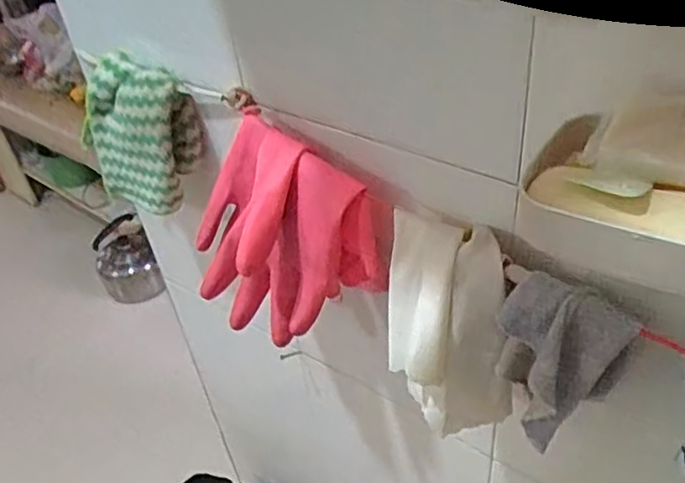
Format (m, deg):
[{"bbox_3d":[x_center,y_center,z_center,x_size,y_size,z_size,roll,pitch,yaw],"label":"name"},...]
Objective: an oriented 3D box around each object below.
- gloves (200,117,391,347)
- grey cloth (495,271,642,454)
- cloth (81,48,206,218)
[{"bbox_3d":[-0.055,0.000,0.529,0.160,0.150,0.093,25,50,33],"label":"gloves"},{"bbox_3d":[0.144,0.085,0.422,0.082,0.122,0.052,11,44,21],"label":"grey cloth"},{"bbox_3d":[-0.198,-0.101,0.623,0.123,0.135,0.056,18,46,27],"label":"cloth"}]

